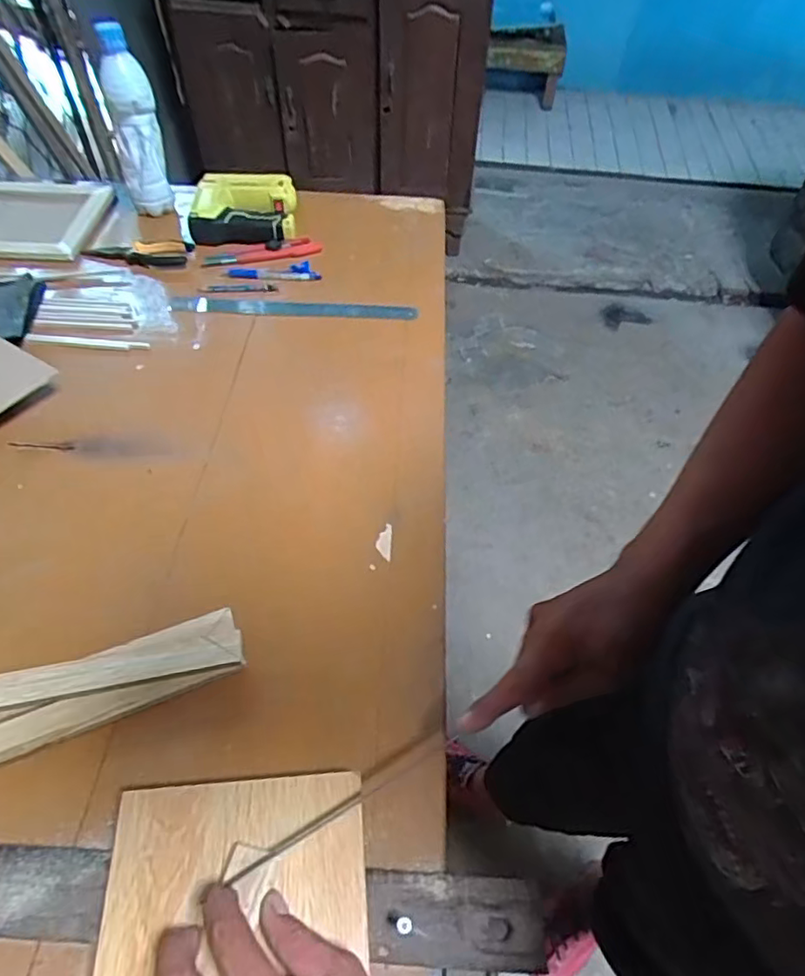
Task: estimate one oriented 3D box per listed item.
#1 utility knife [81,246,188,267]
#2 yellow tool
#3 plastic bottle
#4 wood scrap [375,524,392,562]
[{"bbox_3d":[-0.377,-0.324,0.847,0.142,0.020,0.022,5,51,0],"label":"utility knife"},{"bbox_3d":[-0.240,-0.420,0.911,0.153,0.048,0.155,-3,52,-6],"label":"yellow tool"},{"bbox_3d":[-0.381,-0.508,0.863,0.064,0.238,0.066,-18,55,-17],"label":"plastic bottle"},{"bbox_3d":[-0.018,0.051,0.578,0.014,0.004,0.038,5,62,-2],"label":"wood scrap"}]

